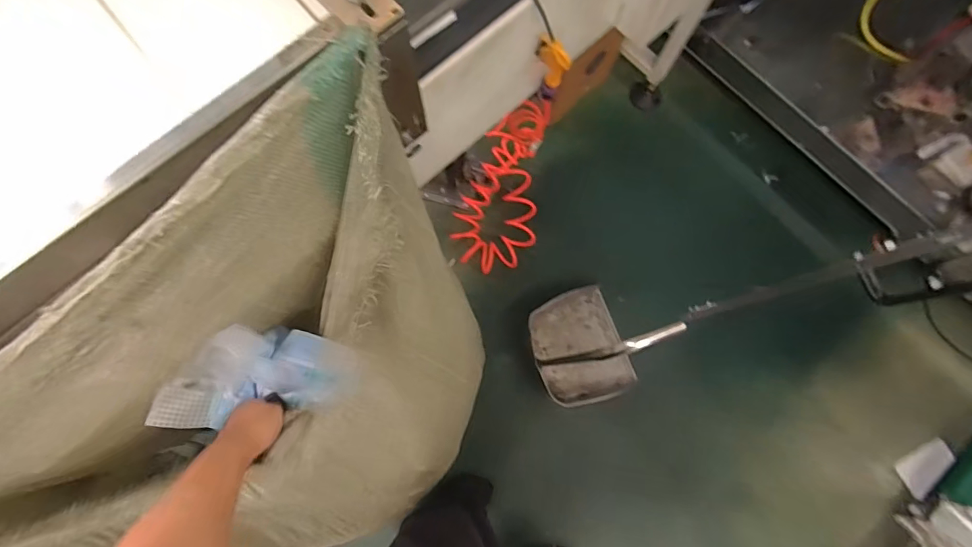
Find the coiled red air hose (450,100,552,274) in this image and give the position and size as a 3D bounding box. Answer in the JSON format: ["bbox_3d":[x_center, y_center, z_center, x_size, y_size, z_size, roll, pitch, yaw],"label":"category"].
[{"bbox_3d":[0.051,-0.242,1.221,0.220,0.286,0.405,14,74,2],"label":"coiled red air hose"}]

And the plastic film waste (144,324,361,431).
[{"bbox_3d":[-0.267,0.118,0.561,0.216,0.077,0.100,-6,73,-21],"label":"plastic film waste"}]

